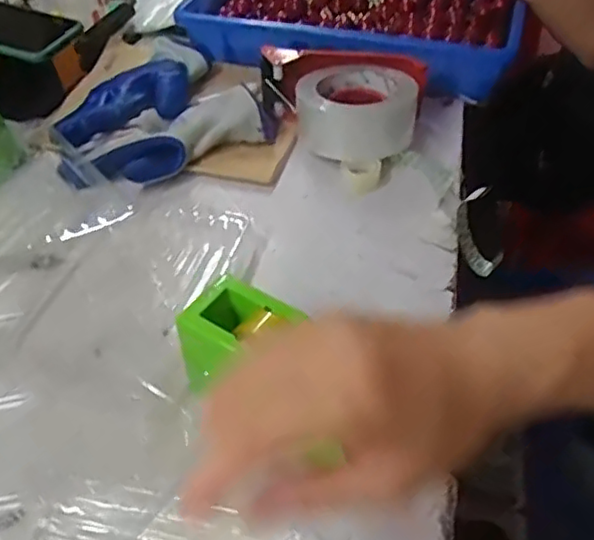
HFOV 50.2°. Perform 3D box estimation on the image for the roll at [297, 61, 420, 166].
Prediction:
[{"bbox_3d":[0.057,-0.144,0.614,0.114,0.067,0.111,3,45,4],"label":"roll"}]

